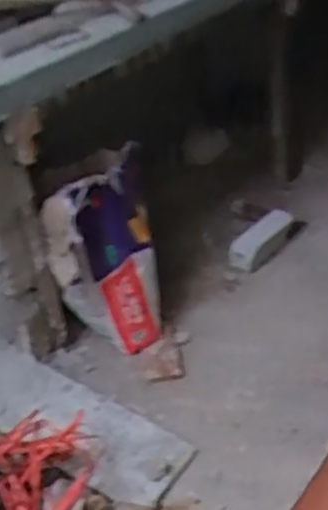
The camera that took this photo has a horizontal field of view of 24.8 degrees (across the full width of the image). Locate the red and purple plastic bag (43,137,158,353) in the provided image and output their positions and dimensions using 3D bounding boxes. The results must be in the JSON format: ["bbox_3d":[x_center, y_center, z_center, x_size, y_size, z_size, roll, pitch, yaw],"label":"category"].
[{"bbox_3d":[-0.151,0.018,1.903,0.261,0.510,0.190,-9,35,-3],"label":"red and purple plastic bag"}]

